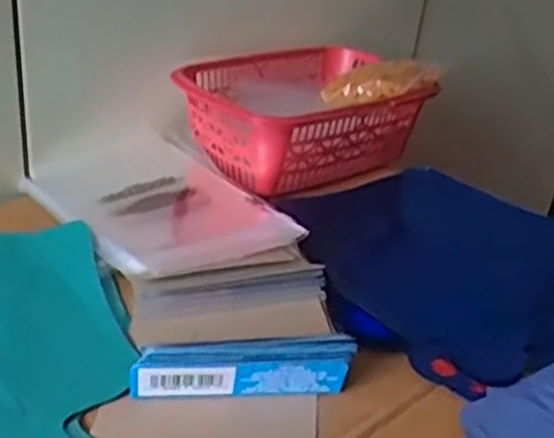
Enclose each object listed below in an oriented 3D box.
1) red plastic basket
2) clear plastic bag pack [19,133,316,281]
[{"bbox_3d":[0.023,-0.094,0.671,0.211,0.066,0.141,-19,40,-36],"label":"red plastic basket"},{"bbox_3d":[-0.093,-0.016,0.585,0.135,0.029,0.197,-17,39,-34],"label":"clear plastic bag pack"}]

